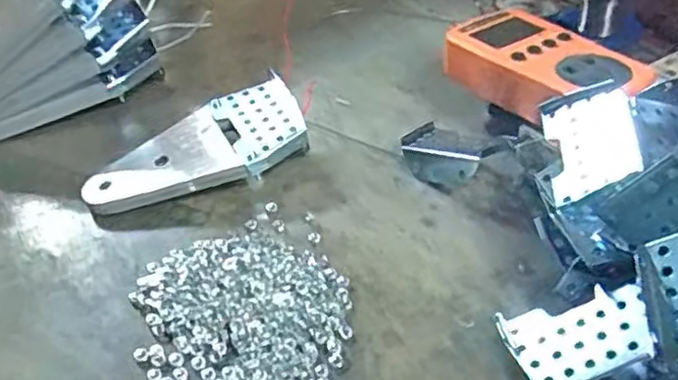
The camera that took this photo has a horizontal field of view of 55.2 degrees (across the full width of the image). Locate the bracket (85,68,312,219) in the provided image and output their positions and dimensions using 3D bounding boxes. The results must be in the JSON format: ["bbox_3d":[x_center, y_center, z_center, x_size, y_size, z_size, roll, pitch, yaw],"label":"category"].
[{"bbox_3d":[-0.090,-0.024,0.407,0.136,0.031,0.067,-18,47,-16],"label":"bracket"}]

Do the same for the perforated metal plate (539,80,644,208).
[{"bbox_3d":[0.131,-0.025,0.340,0.043,0.005,0.066,-14,54,24],"label":"perforated metal plate"}]

